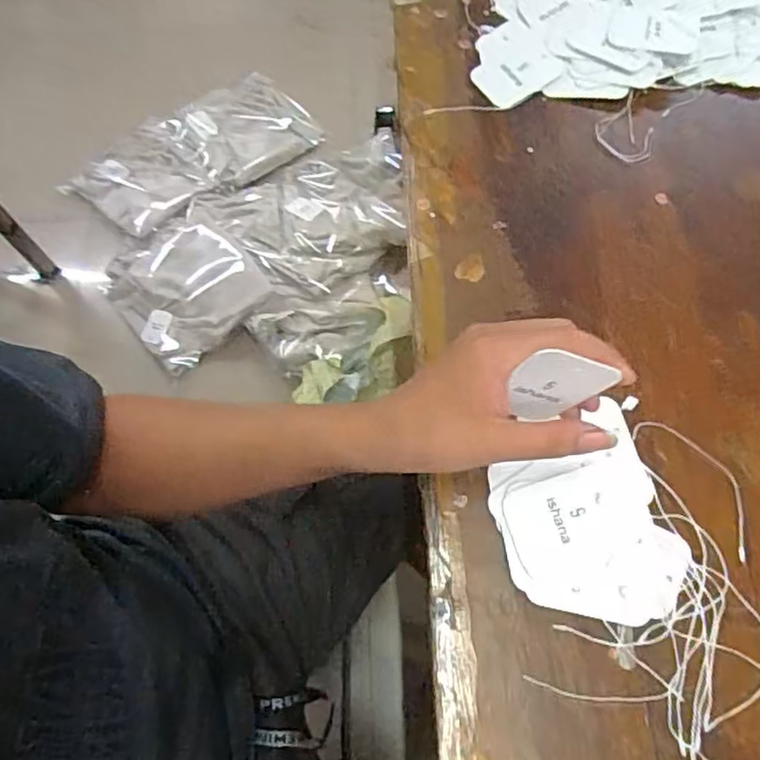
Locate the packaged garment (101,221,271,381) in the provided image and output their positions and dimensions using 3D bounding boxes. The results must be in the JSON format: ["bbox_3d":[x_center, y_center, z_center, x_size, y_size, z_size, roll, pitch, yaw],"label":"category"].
[{"bbox_3d":[-0.391,-0.188,1.260,0.265,0.050,0.287,-37,70,-13],"label":"packaged garment"}]

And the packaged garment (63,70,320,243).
[{"bbox_3d":[-0.414,-0.507,1.413,0.549,0.044,0.290,-30,69,-11],"label":"packaged garment"}]

